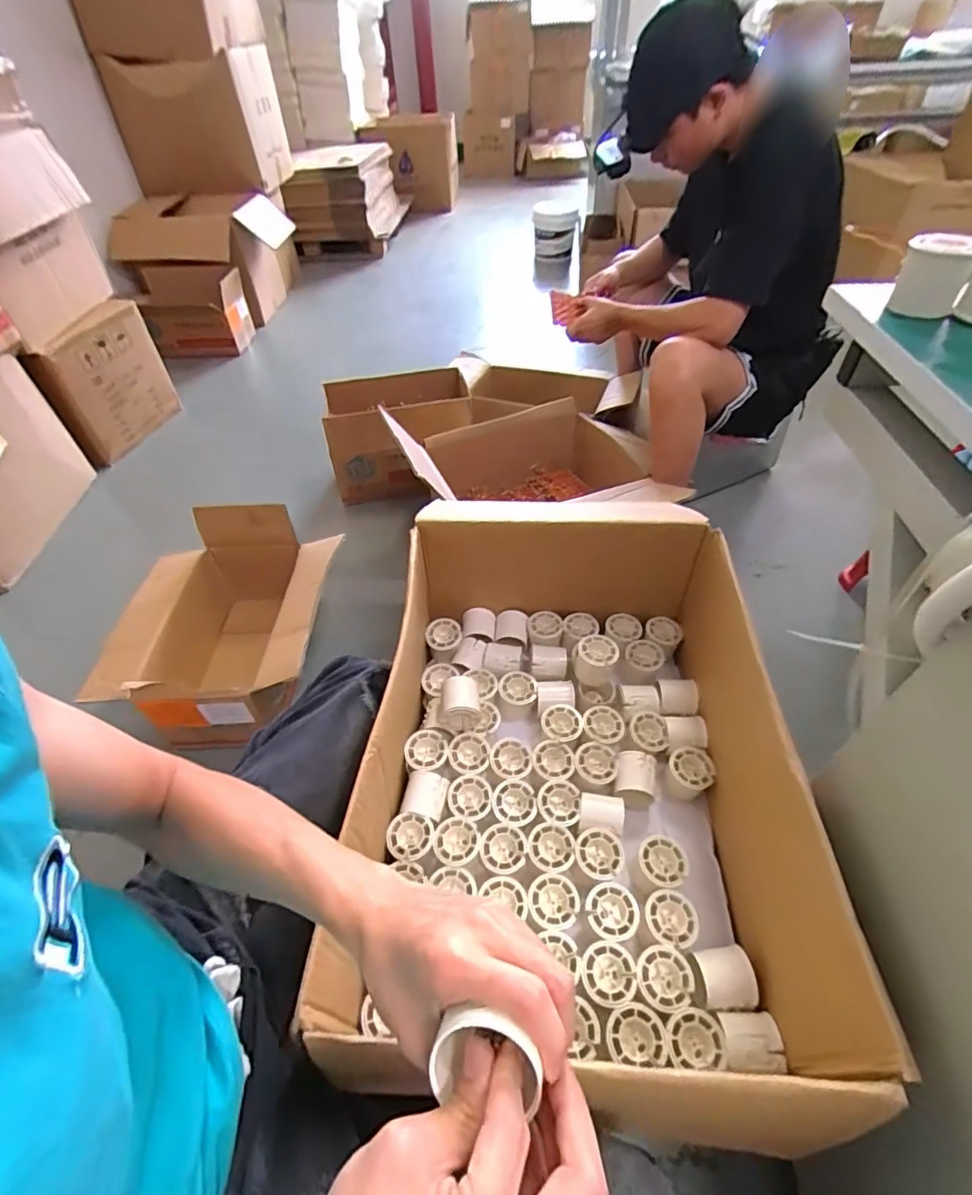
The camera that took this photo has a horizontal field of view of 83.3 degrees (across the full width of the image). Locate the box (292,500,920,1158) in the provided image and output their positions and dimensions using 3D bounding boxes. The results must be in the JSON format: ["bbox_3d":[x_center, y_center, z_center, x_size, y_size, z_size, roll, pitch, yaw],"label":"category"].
[{"bbox_3d":[0.098,0.198,0.642,0.419,0.229,0.592,1,47,4],"label":"box"}]

